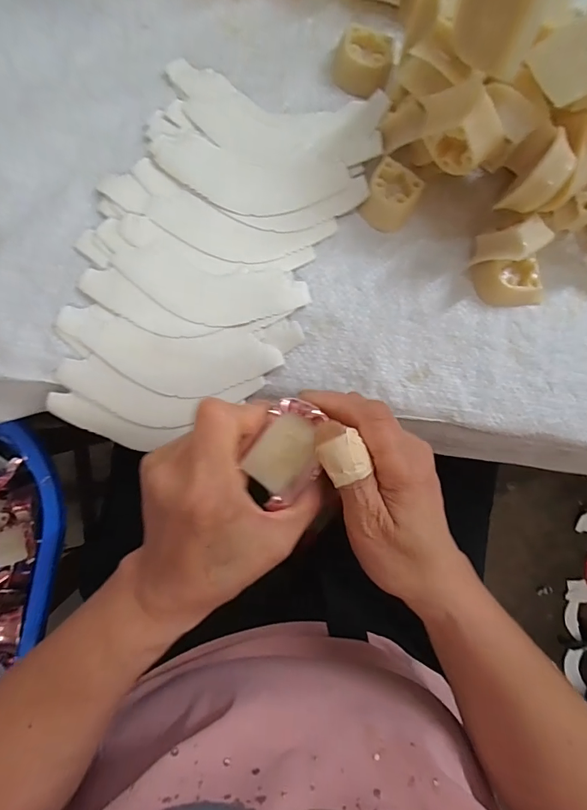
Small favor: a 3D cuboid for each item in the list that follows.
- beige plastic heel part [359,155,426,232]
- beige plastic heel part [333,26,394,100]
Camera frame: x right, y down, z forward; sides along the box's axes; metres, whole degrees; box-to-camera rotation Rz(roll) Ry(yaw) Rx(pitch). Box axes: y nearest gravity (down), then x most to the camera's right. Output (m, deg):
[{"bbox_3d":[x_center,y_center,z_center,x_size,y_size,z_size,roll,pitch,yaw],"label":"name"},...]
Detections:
[{"bbox_3d":[0.063,-0.135,0.269,0.031,0.017,0.037,31,82,-2],"label":"beige plastic heel part"},{"bbox_3d":[0.048,-0.229,0.278,0.036,0.019,0.038,1,84,-6],"label":"beige plastic heel part"}]

